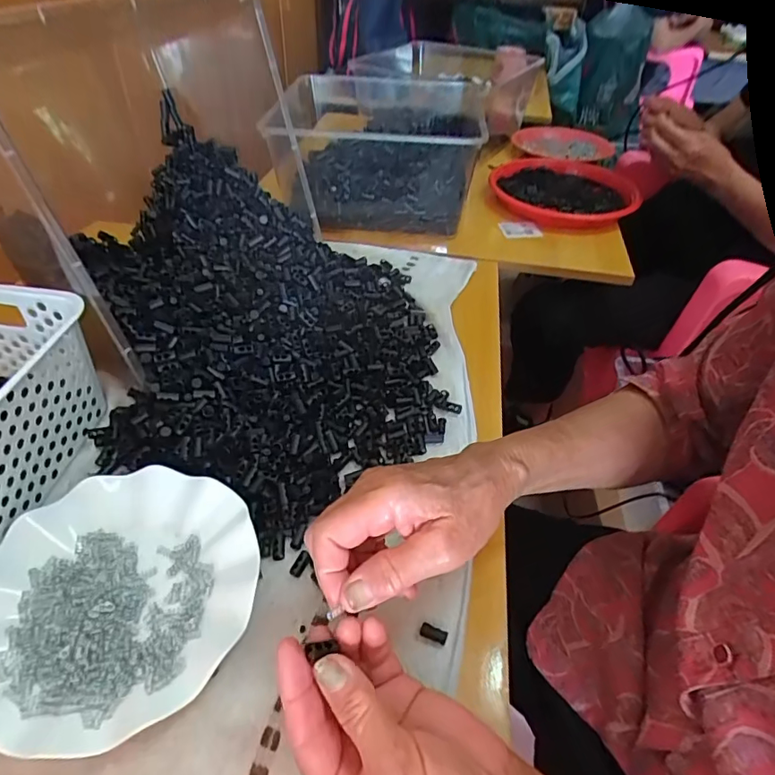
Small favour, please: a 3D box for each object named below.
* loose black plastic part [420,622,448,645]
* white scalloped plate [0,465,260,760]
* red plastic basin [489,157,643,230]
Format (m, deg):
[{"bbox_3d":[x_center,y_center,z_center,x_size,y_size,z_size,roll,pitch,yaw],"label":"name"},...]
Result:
[{"bbox_3d":[0.031,0.165,0.340,0.018,0.007,0.009,18,44,16],"label":"loose black plastic part"},{"bbox_3d":[-0.185,0.138,0.345,0.180,0.026,0.179,2,42,-2],"label":"white scalloped plate"},{"bbox_3d":[0.295,-0.344,0.873,0.228,0.033,0.248,7,42,4],"label":"red plastic basin"}]

